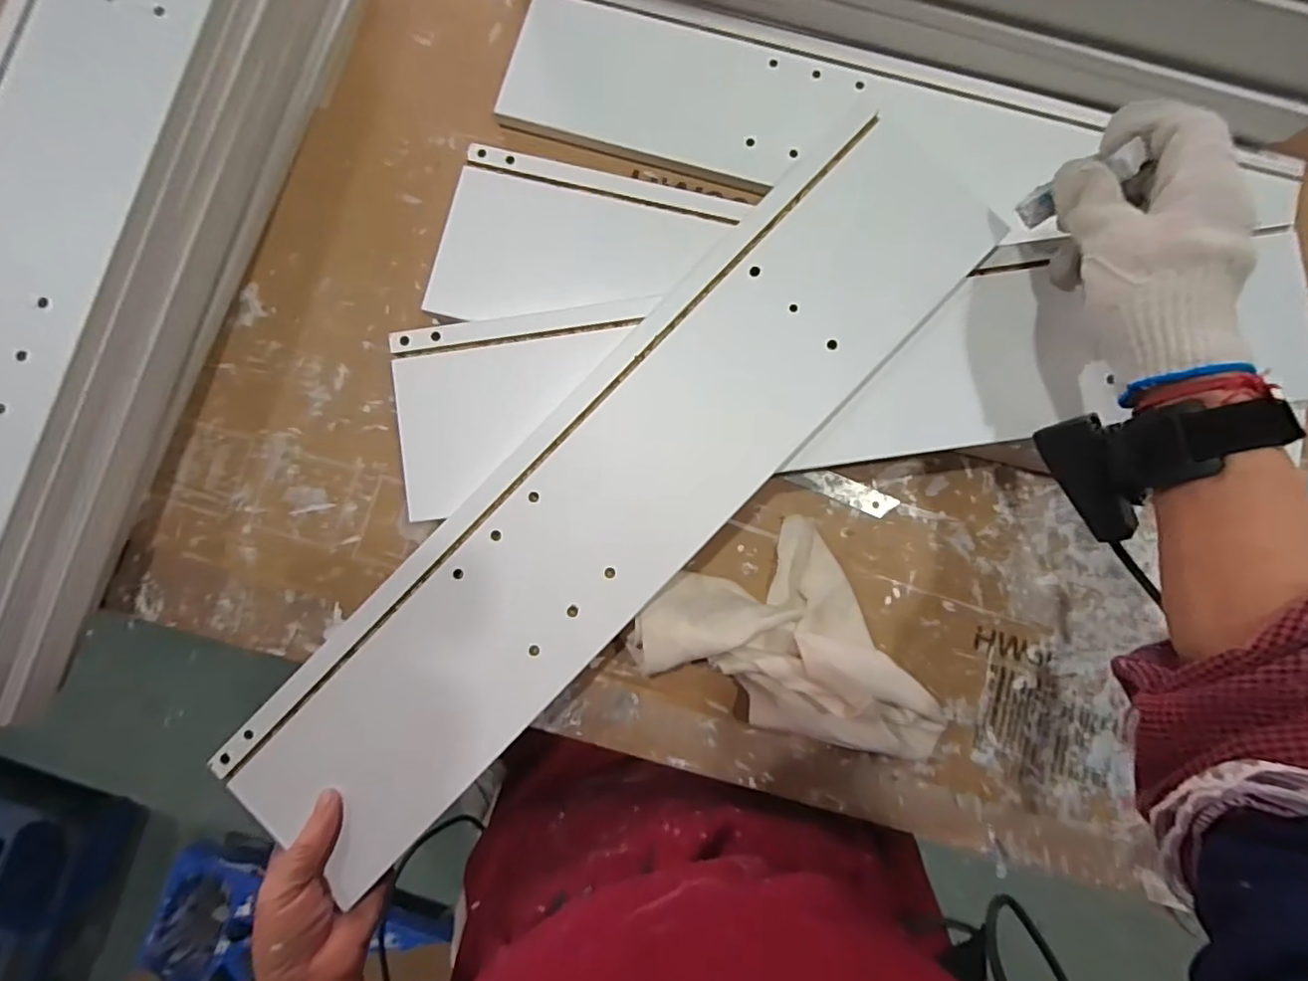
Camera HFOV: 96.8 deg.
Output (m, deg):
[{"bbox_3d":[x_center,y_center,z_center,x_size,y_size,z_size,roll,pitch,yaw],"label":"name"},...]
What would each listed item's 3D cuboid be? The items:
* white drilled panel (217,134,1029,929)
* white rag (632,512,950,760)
[{"bbox_3d":[-0.018,0.000,0.348,0.116,0.013,0.544,45,89,5],"label":"white drilled panel"},{"bbox_3d":[0.077,0.114,0.358,0.145,0.056,0.161,-27,85,-2],"label":"white rag"}]

